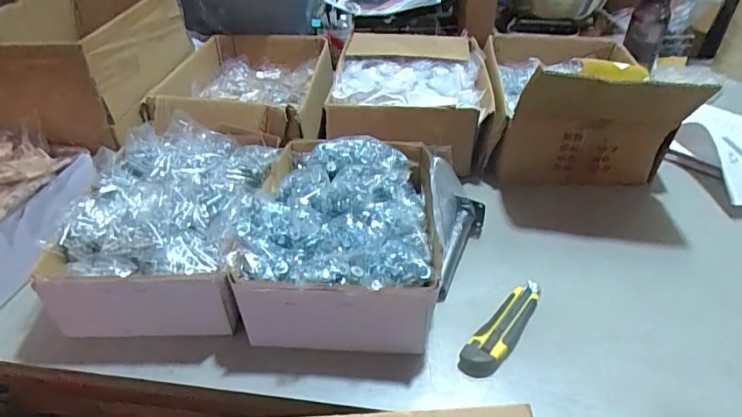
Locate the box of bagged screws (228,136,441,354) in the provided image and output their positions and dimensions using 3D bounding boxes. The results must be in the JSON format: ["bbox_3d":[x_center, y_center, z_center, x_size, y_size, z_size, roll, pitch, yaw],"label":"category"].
[{"bbox_3d":[-0.035,0.023,0.633,0.229,0.121,0.295,1,39,2],"label":"box of bagged screws"}]

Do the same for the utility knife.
[{"bbox_3d":[0.162,0.138,0.581,0.040,0.016,0.158,30,48,32],"label":"utility knife"}]

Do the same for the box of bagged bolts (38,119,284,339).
[{"bbox_3d":[-0.254,0.013,0.650,0.234,0.110,0.293,0,39,1],"label":"box of bagged bolts"}]

